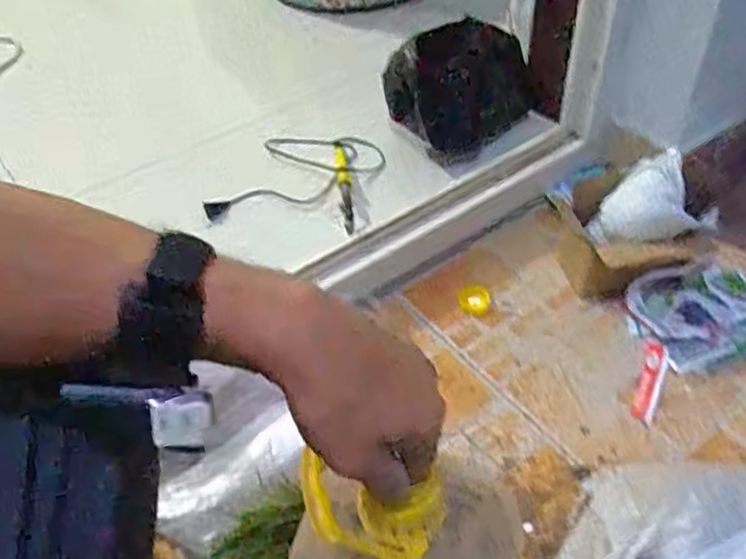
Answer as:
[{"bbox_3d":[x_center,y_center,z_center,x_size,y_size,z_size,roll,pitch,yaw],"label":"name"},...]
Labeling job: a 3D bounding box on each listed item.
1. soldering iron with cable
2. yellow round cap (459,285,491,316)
[{"bbox_3d":[-0.116,-0.171,1.110,0.249,0.024,0.246,8,47,10],"label":"soldering iron with cable"},{"bbox_3d":[0.139,0.029,0.954,0.043,0.005,0.045,1,61,-1],"label":"yellow round cap"}]

